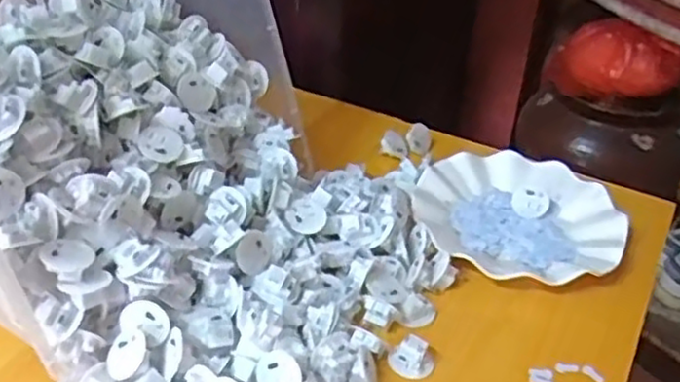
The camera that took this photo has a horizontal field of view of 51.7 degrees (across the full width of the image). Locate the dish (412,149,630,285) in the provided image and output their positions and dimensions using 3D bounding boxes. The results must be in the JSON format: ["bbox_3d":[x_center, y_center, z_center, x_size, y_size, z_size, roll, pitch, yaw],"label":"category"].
[{"bbox_3d":[0.160,0.022,0.637,0.180,0.024,0.178,2,35,-1],"label":"dish"}]

